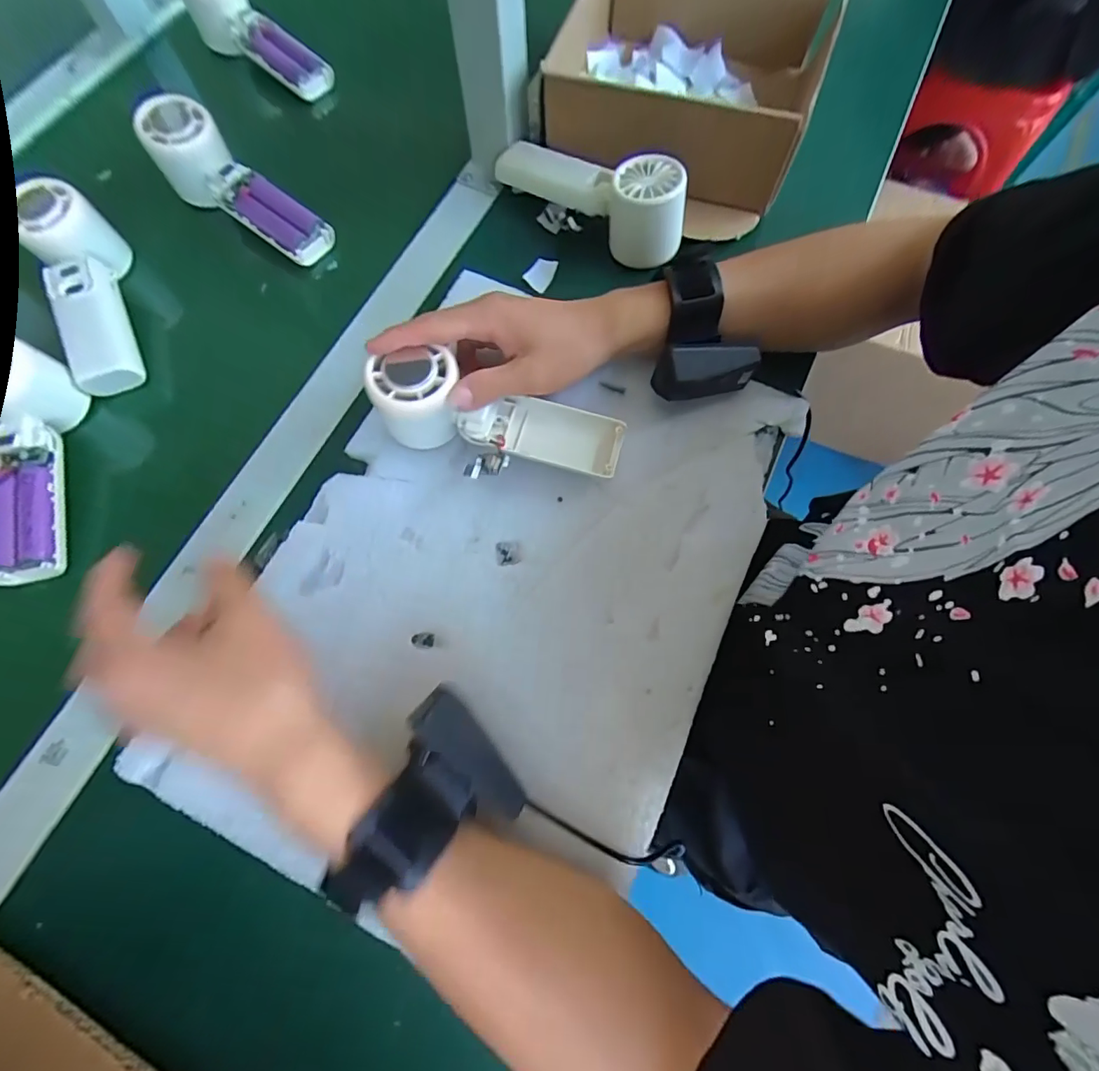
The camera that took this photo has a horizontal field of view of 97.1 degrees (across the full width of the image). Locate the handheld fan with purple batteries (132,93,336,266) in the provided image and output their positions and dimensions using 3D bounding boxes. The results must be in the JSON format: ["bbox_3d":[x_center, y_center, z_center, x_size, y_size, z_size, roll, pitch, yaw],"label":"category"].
[{"bbox_3d":[-0.254,-0.286,0.406,0.165,0.048,0.049,36,74,-4],"label":"handheld fan with purple batteries"}]

